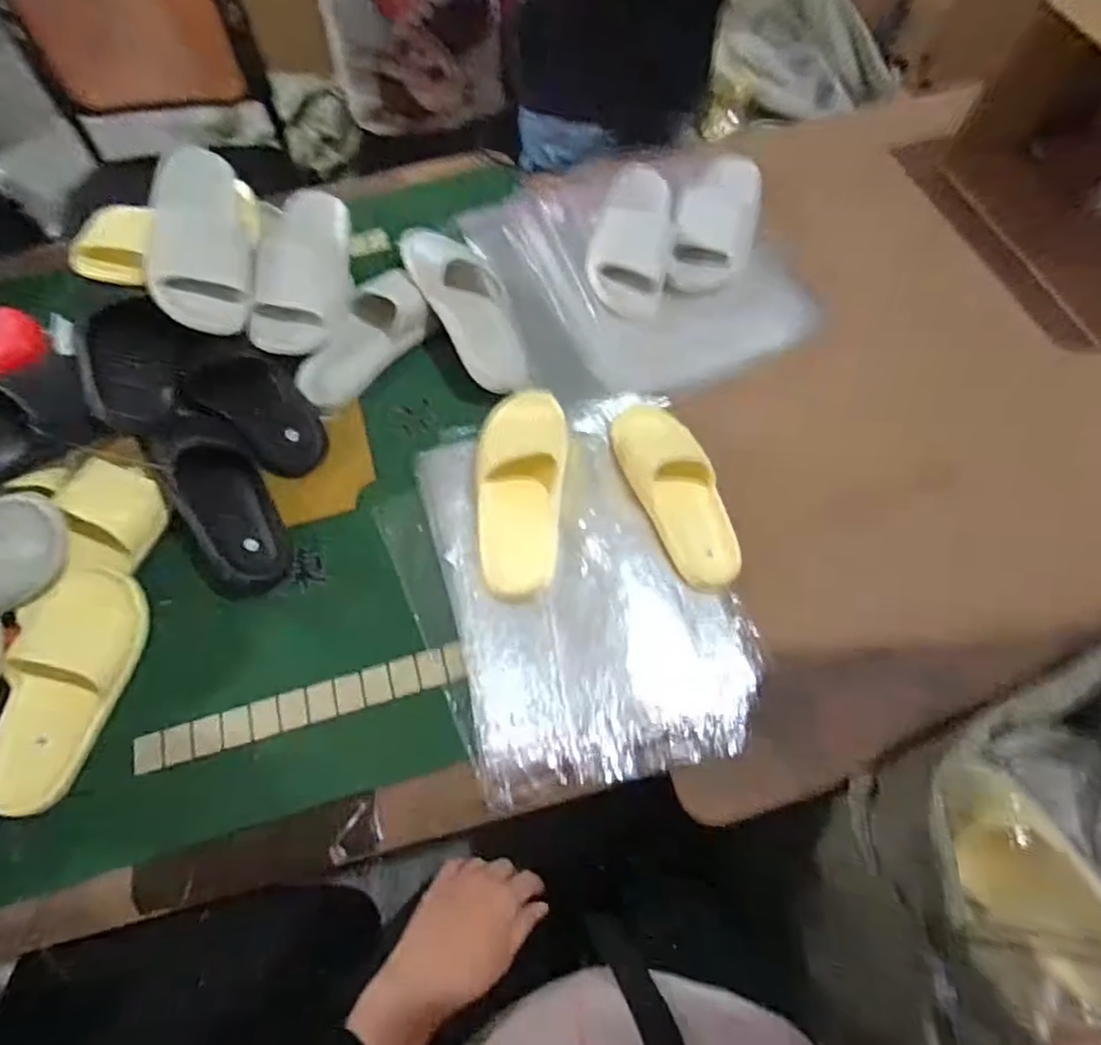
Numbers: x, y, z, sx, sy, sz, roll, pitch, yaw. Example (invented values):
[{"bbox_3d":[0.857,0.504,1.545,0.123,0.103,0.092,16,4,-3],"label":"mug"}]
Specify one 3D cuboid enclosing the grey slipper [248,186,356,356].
[{"bbox_3d":[-0.344,-0.339,0.877,0.116,0.075,0.241,18,77,-32],"label":"grey slipper"}]

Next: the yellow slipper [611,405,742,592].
[{"bbox_3d":[0.151,-0.047,0.748,0.095,0.055,0.251,-14,66,-7],"label":"yellow slipper"}]

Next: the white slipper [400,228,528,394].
[{"bbox_3d":[-0.107,-0.298,0.833,0.110,0.093,0.280,-29,83,-13],"label":"white slipper"}]

